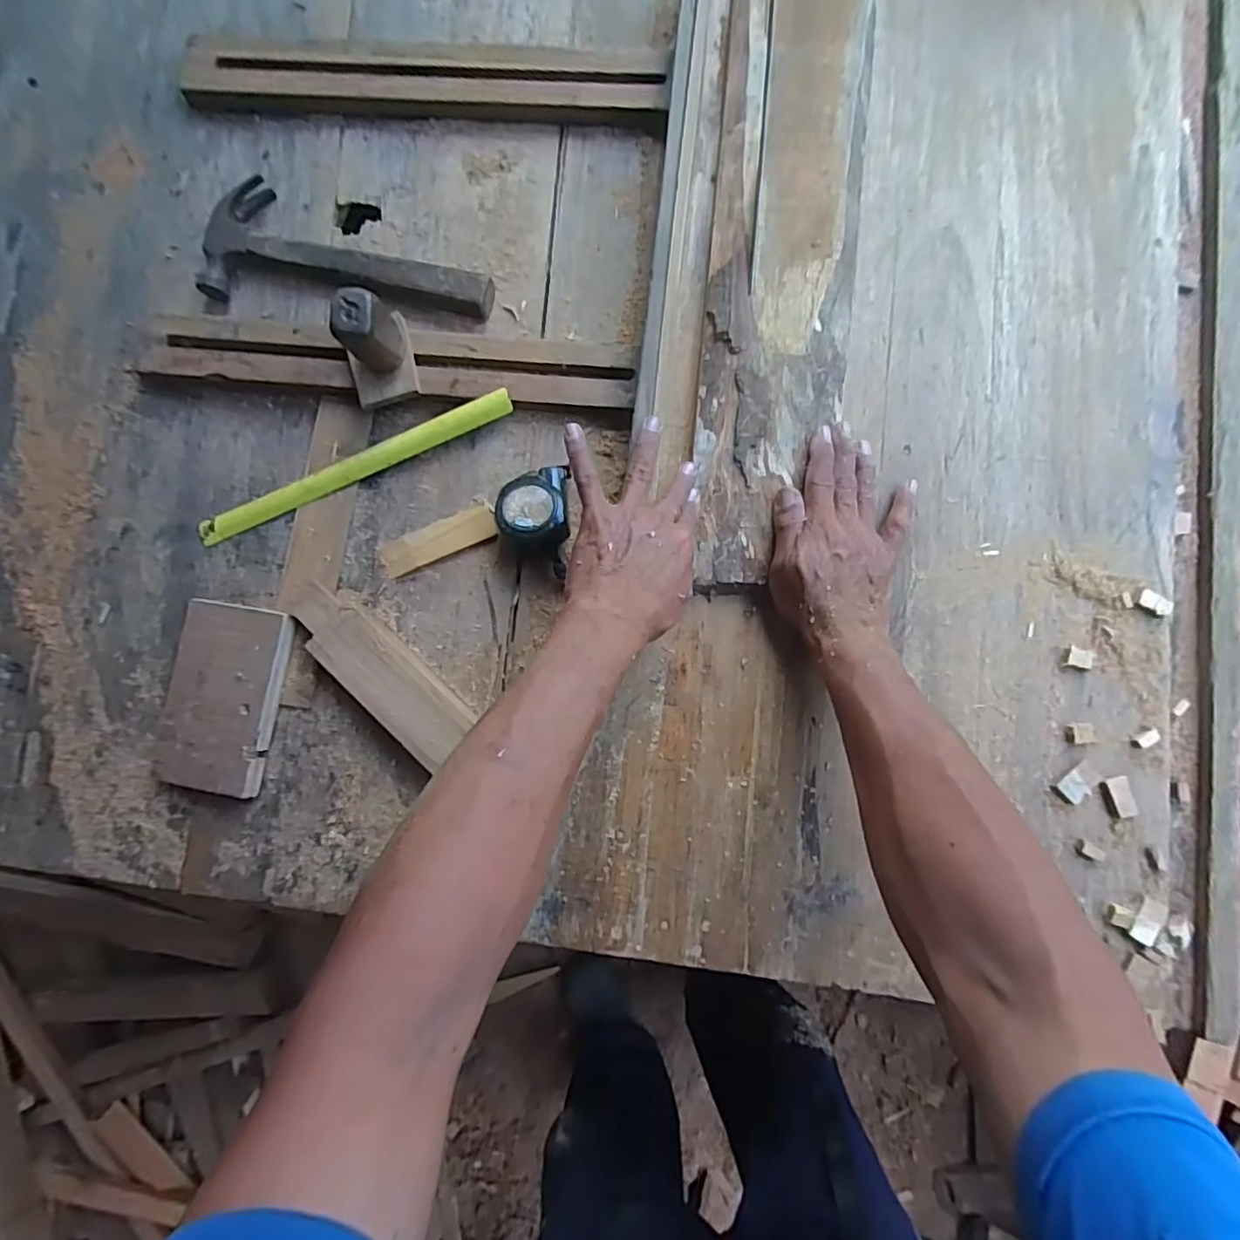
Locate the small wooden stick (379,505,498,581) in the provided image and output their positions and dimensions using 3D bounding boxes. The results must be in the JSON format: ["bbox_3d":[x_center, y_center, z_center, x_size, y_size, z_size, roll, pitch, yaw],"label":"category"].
[{"bbox_3d":[-0.153,-0.067,0.503,0.099,0.005,0.031,-22,84,1],"label":"small wooden stick"}]

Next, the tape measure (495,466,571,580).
[{"bbox_3d":[-0.068,-0.089,0.484,0.057,0.044,0.079,8,85,4],"label":"tape measure"}]

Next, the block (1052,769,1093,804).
[{"bbox_3d":[0.344,0.128,0.451,0.022,0.006,0.020,-37,84,-1],"label":"block"}]

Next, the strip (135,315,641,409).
[{"bbox_3d":[-0.198,-0.222,0.512,0.422,0.023,0.056,5,85,3],"label":"strip"}]

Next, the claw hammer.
[{"bbox_3d":[-0.236,-0.327,0.523,0.257,0.026,0.101,8,85,4],"label":"claw hammer"}]

